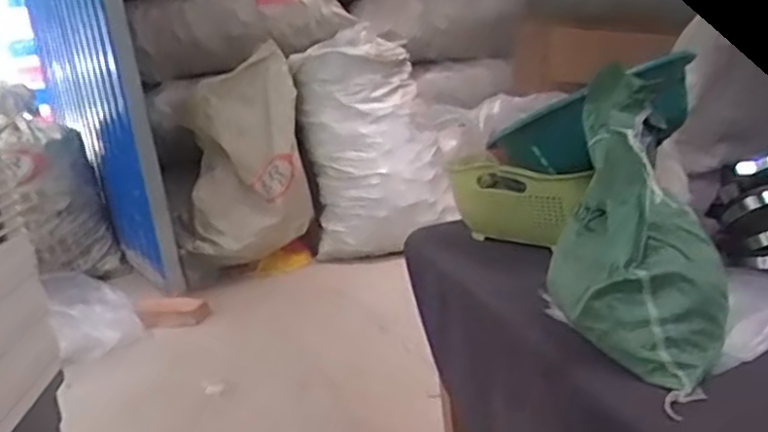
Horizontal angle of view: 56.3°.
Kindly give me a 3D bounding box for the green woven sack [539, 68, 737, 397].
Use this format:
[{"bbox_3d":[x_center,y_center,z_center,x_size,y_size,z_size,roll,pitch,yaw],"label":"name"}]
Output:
[{"bbox_3d":[0.229,-0.001,0.634,0.148,0.213,0.222,-4,15,11],"label":"green woven sack"}]

